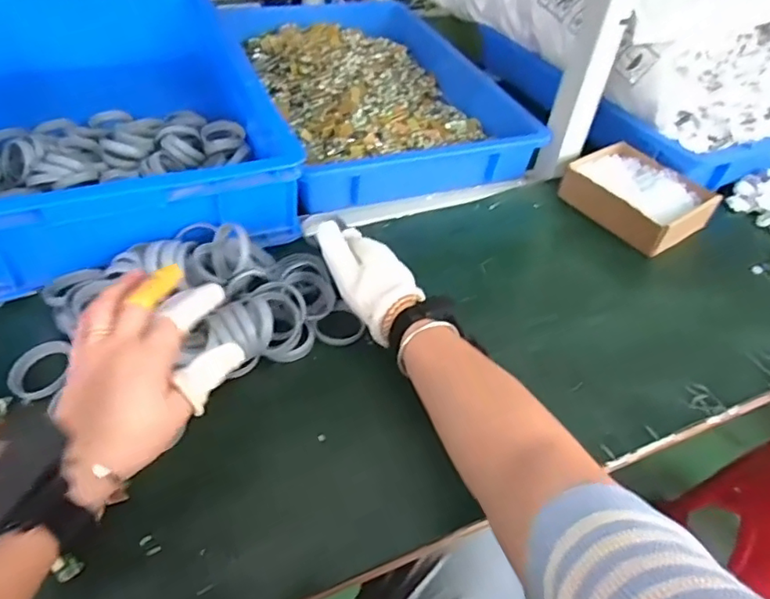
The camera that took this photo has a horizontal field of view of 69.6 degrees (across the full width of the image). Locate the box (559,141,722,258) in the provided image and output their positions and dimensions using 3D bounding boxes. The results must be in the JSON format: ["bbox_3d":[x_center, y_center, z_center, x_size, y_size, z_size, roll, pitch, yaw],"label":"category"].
[{"bbox_3d":[0.347,-0.141,0.768,0.139,0.055,0.165,-27,54,-28],"label":"box"}]

